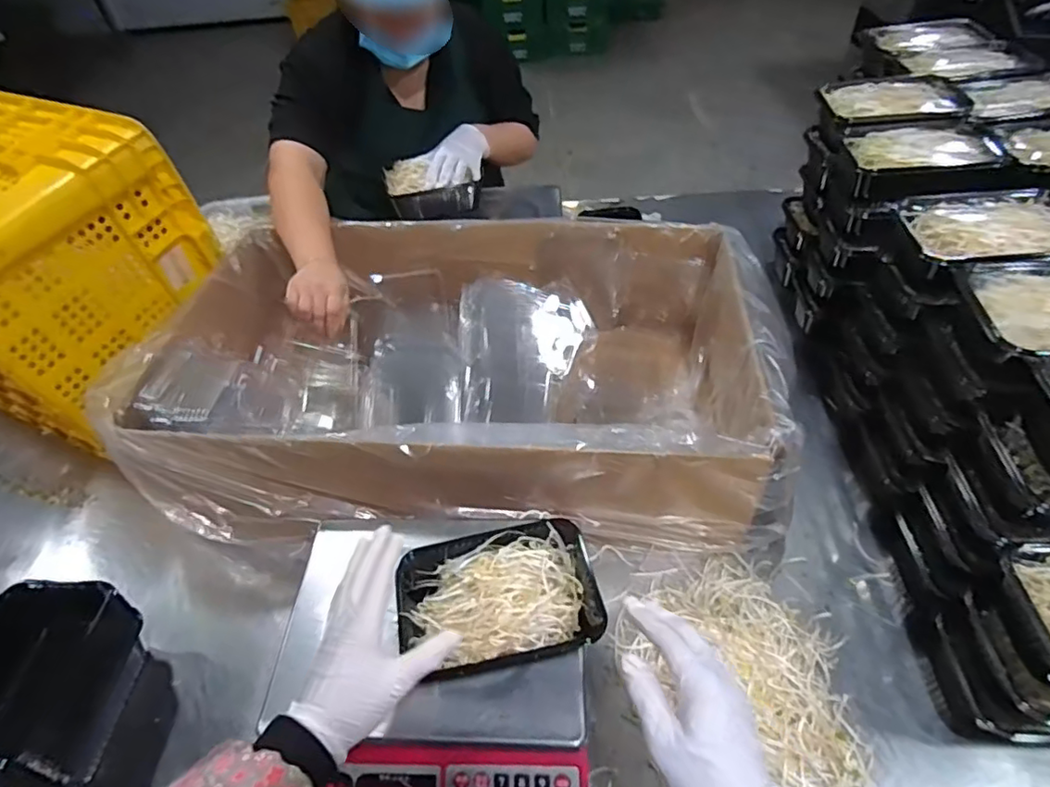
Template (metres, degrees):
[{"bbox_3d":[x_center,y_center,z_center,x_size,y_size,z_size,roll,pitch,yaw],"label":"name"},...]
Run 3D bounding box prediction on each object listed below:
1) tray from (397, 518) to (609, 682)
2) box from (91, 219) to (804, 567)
[{"bbox_3d":[-0.022,0.193,0.553,0.174,0.059,0.121,-14,49,-7],"label":"tray"},{"bbox_3d":[-0.083,-0.031,0.806,0.747,0.199,0.449,-2,49,3],"label":"box"}]

